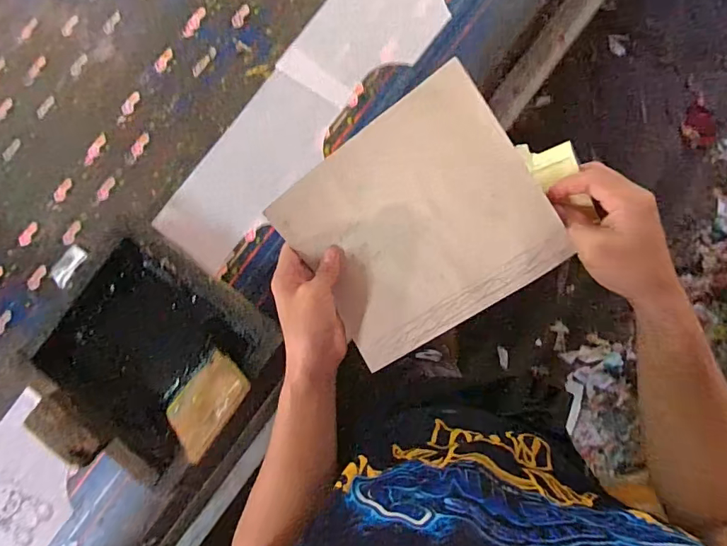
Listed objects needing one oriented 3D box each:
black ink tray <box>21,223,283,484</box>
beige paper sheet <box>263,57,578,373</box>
[{"bbox_3d":[-0.274,0.100,0.583,0.278,0.078,0.252,37,89,8],"label":"black ink tray"},{"bbox_3d":[0.046,-0.042,0.433,0.218,0.019,0.196,-32,94,18],"label":"beige paper sheet"}]

